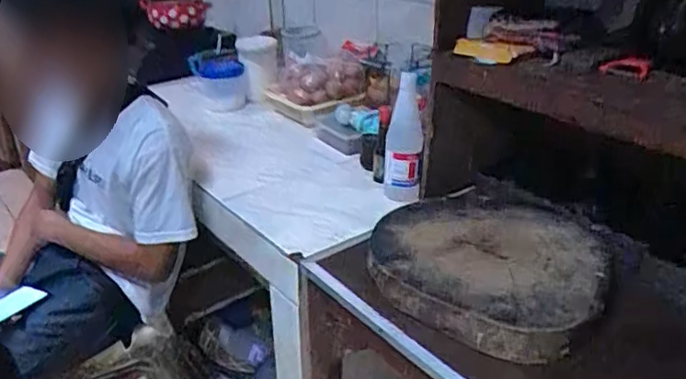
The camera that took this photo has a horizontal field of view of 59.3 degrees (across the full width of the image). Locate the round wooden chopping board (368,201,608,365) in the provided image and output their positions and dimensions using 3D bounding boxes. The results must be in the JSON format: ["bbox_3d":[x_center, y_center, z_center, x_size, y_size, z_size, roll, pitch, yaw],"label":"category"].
[{"bbox_3d":[0.216,0.111,0.940,0.342,0.065,0.305,13,30,24],"label":"round wooden chopping board"}]

